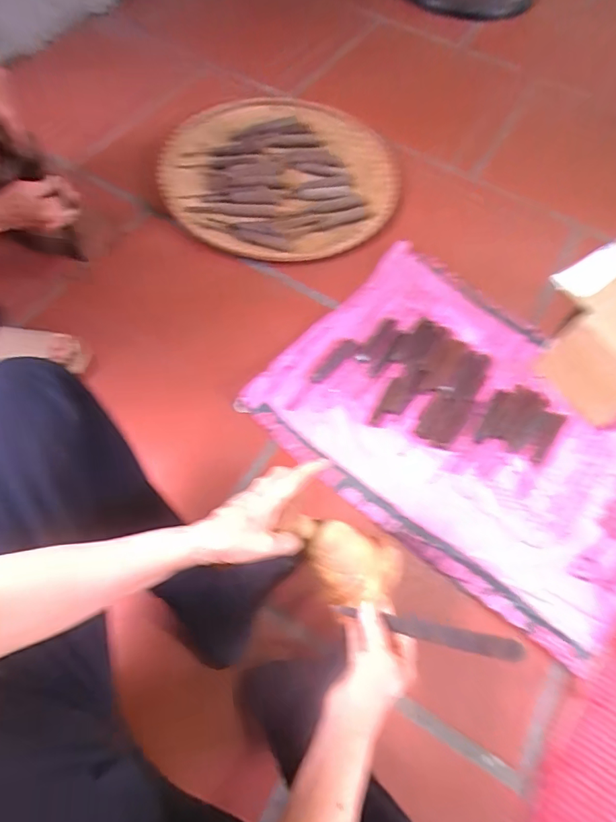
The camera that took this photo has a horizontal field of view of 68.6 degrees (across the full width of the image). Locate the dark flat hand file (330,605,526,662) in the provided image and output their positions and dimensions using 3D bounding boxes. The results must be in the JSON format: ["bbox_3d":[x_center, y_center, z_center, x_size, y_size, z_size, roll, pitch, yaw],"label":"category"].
[{"bbox_3d":[0.123,0.235,0.485,0.196,0.012,0.020,7,63,16],"label":"dark flat hand file"}]

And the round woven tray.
[{"bbox_3d":[-0.058,-0.549,1.038,0.521,0.062,0.530,1,65,-3],"label":"round woven tray"}]

